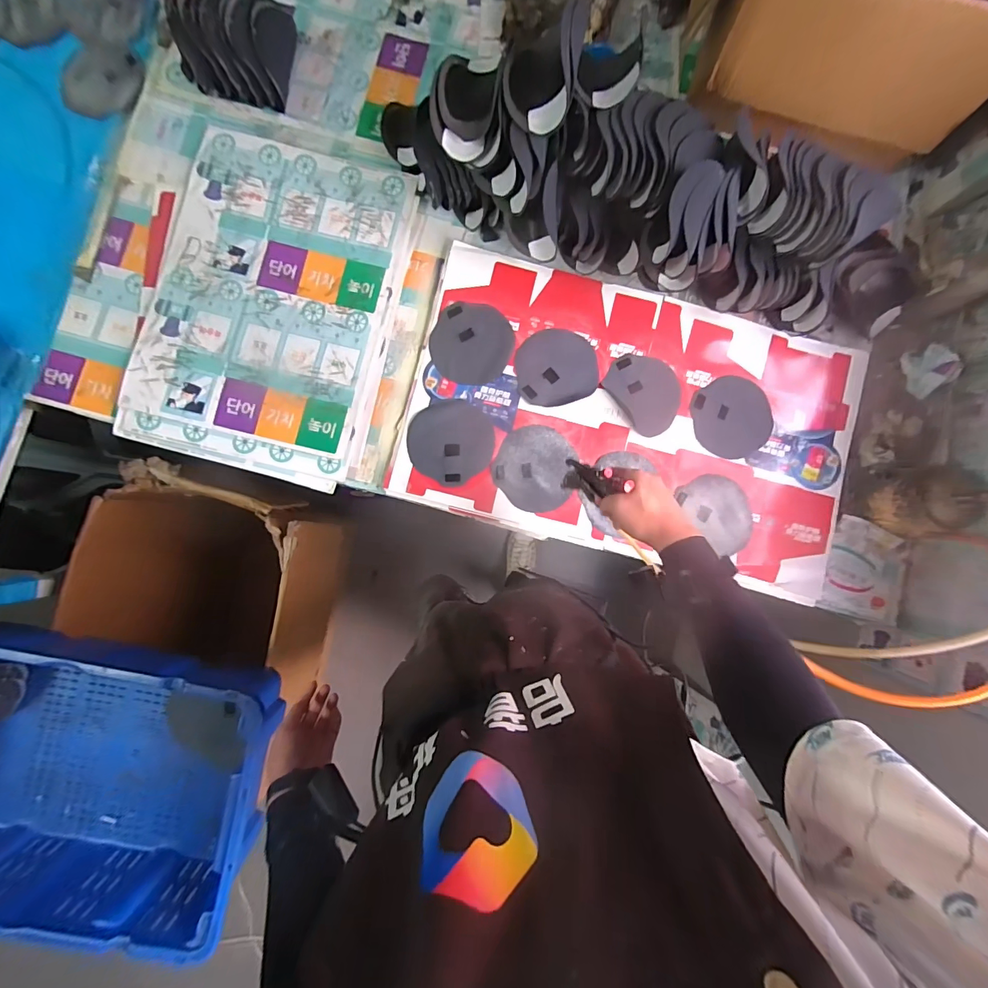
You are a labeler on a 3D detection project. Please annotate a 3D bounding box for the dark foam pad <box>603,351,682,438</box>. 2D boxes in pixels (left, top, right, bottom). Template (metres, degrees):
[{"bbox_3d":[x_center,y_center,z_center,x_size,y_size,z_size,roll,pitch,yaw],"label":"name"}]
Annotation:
[{"bbox_3d":[0.271,-0.183,0.747,0.113,0.011,0.144,-36,88,-4],"label":"dark foam pad"}]

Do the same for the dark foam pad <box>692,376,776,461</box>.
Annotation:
[{"bbox_3d":[0.429,-0.138,0.756,0.135,0.006,0.142,-27,93,-2],"label":"dark foam pad"}]

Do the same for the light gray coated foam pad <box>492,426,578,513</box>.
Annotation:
[{"bbox_3d":[0.075,-0.046,0.733,0.139,0.013,0.144,-42,88,-4],"label":"light gray coated foam pad"}]

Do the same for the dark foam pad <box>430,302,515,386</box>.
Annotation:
[{"bbox_3d":[-0.038,-0.265,0.741,0.142,0.010,0.140,9,86,-1],"label":"dark foam pad"}]

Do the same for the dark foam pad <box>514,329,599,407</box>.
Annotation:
[{"bbox_3d":[0.111,-0.225,0.742,0.141,0.004,0.134,-7,86,-2],"label":"dark foam pad"}]

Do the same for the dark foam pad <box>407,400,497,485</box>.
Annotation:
[{"bbox_3d":[-0.073,-0.091,0.730,0.144,0.007,0.142,-23,89,-6],"label":"dark foam pad"}]

